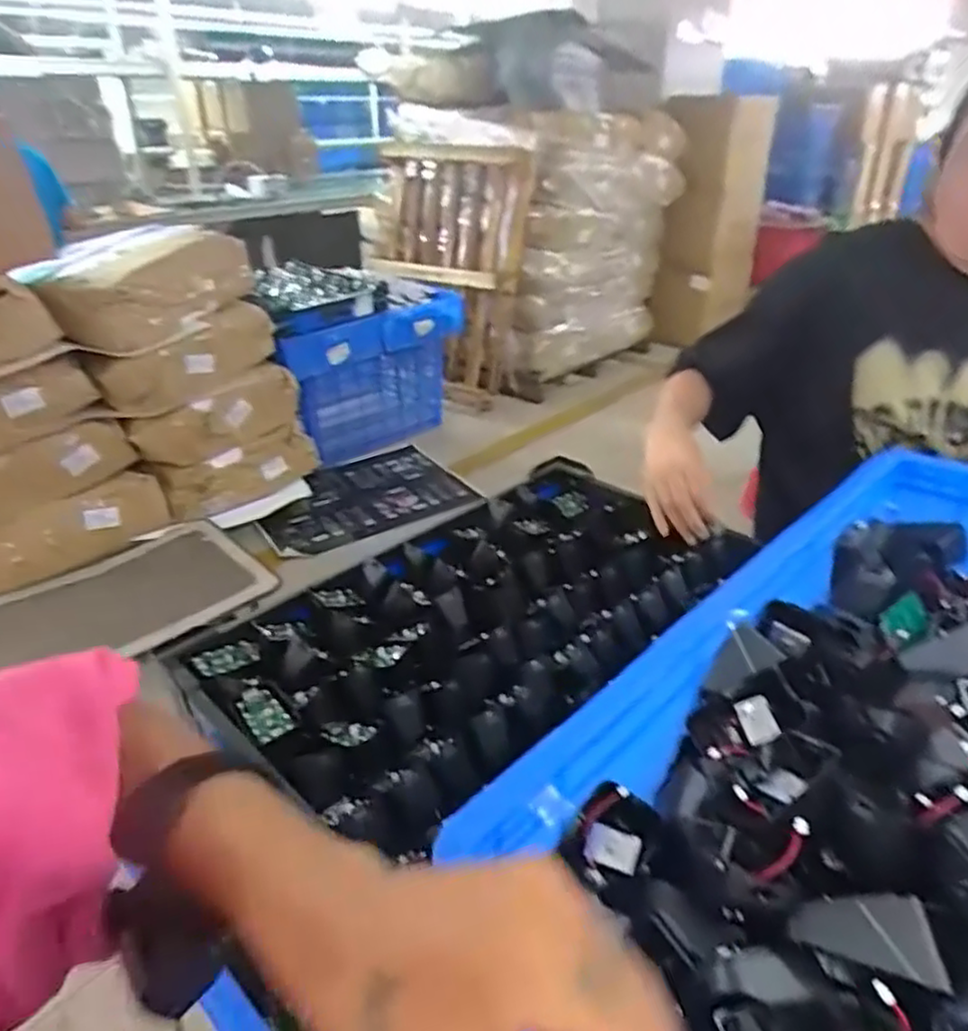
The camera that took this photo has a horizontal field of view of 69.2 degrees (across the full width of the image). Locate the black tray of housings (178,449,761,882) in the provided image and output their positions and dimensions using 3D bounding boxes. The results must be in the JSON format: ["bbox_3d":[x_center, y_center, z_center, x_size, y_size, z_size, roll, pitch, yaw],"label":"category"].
[{"bbox_3d":[0.016,0.097,0.777,0.320,0.053,0.594,25,39,37],"label":"black tray of housings"}]

